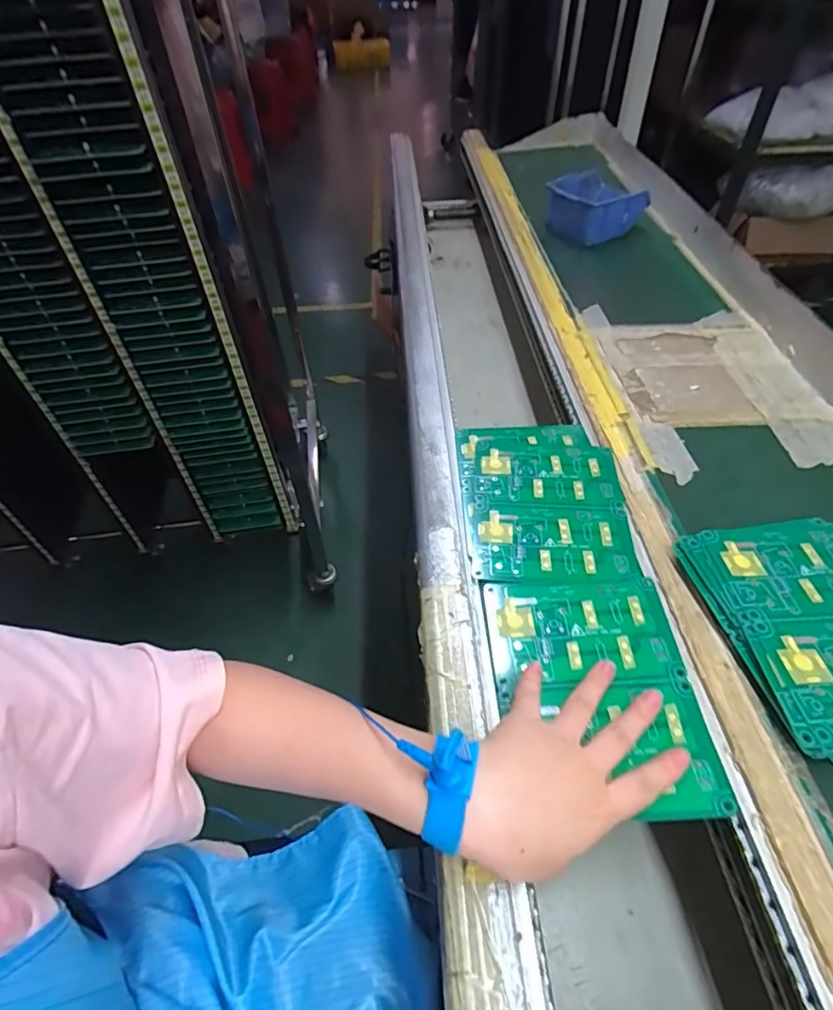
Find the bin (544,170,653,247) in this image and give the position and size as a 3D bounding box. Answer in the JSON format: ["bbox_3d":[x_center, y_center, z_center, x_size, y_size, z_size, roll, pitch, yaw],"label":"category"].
[{"bbox_3d":[0.294,-0.498,0.890,0.121,0.065,0.130,-23,50,-18],"label":"bin"}]

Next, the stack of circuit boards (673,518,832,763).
[{"bbox_3d":[0.299,0.087,0.388,0.147,0.021,0.176,-7,47,-5],"label":"stack of circuit boards"}]

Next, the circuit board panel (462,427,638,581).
[{"bbox_3d":[0.118,-0.009,0.496,0.143,0.005,0.193,-2,49,1],"label":"circuit board panel"}]

